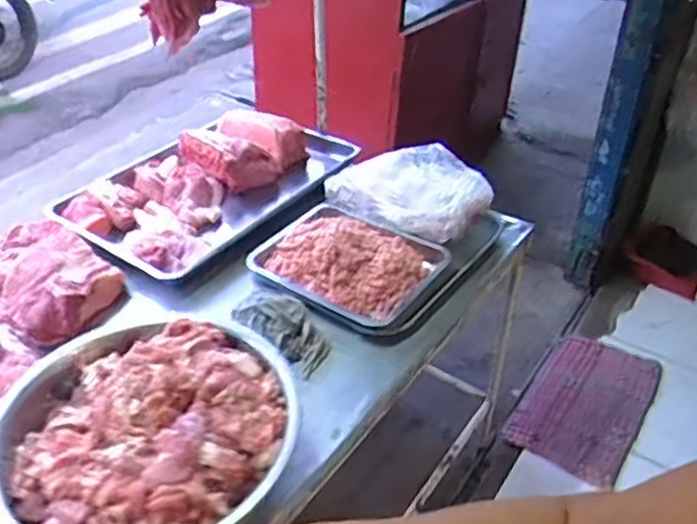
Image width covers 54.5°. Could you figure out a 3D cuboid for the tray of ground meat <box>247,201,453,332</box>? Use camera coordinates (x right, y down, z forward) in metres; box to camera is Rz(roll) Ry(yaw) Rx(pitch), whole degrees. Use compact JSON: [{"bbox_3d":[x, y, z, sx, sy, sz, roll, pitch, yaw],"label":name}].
[{"bbox_3d":[-0.003,-0.013,1.215,0.321,0.081,0.249,24,43,26],"label":"tray of ground meat"}]

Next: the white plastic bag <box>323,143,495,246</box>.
[{"bbox_3d":[0.107,-0.153,1.309,0.319,0.116,0.141,24,43,27],"label":"white plastic bag"}]

